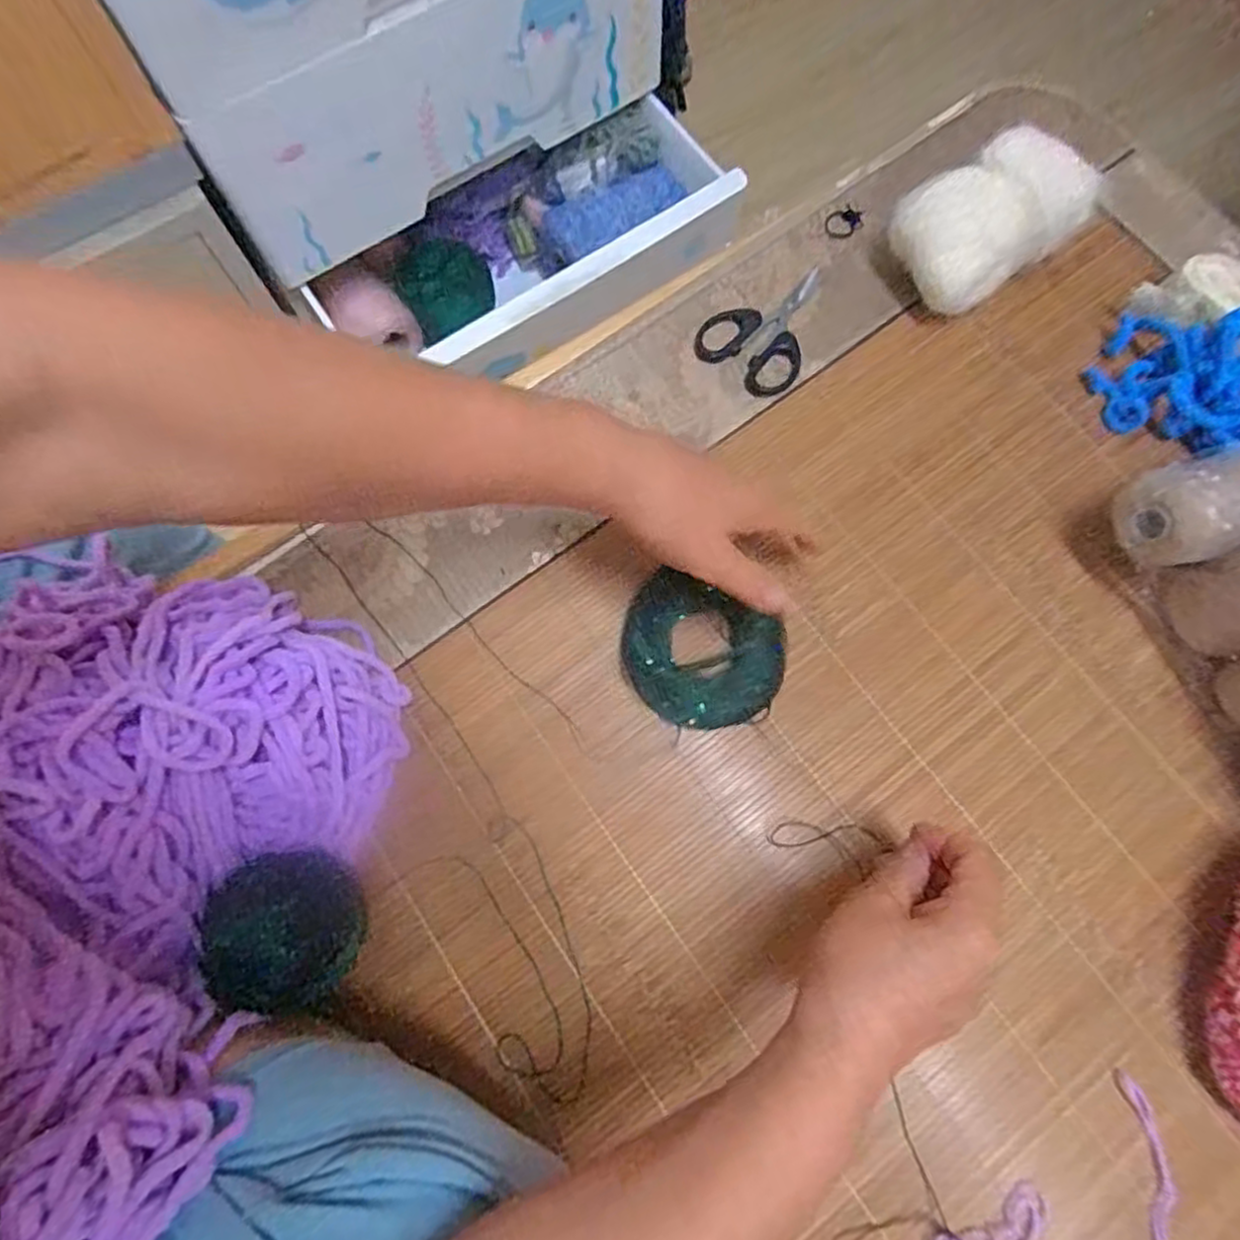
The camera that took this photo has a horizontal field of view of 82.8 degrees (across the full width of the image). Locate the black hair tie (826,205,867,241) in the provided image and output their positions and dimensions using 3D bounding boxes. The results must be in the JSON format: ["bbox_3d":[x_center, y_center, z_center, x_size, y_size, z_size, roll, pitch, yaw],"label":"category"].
[{"bbox_3d":[0.170,-0.301,0.531,0.031,0.006,0.021,-32,76,-8],"label":"black hair tie"}]

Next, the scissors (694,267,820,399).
[{"bbox_3d":[0.114,-0.216,0.512,0.075,0.005,0.110,38,78,11],"label":"scissors"}]

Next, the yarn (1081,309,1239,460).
[{"bbox_3d":[0.384,-0.156,0.469,0.120,0.040,0.085,28,77,9],"label":"yarn"}]

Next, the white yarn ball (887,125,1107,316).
[{"bbox_3d":[0.247,-0.269,0.482,0.106,0.083,0.080,-29,76,-7],"label":"white yarn ball"}]

